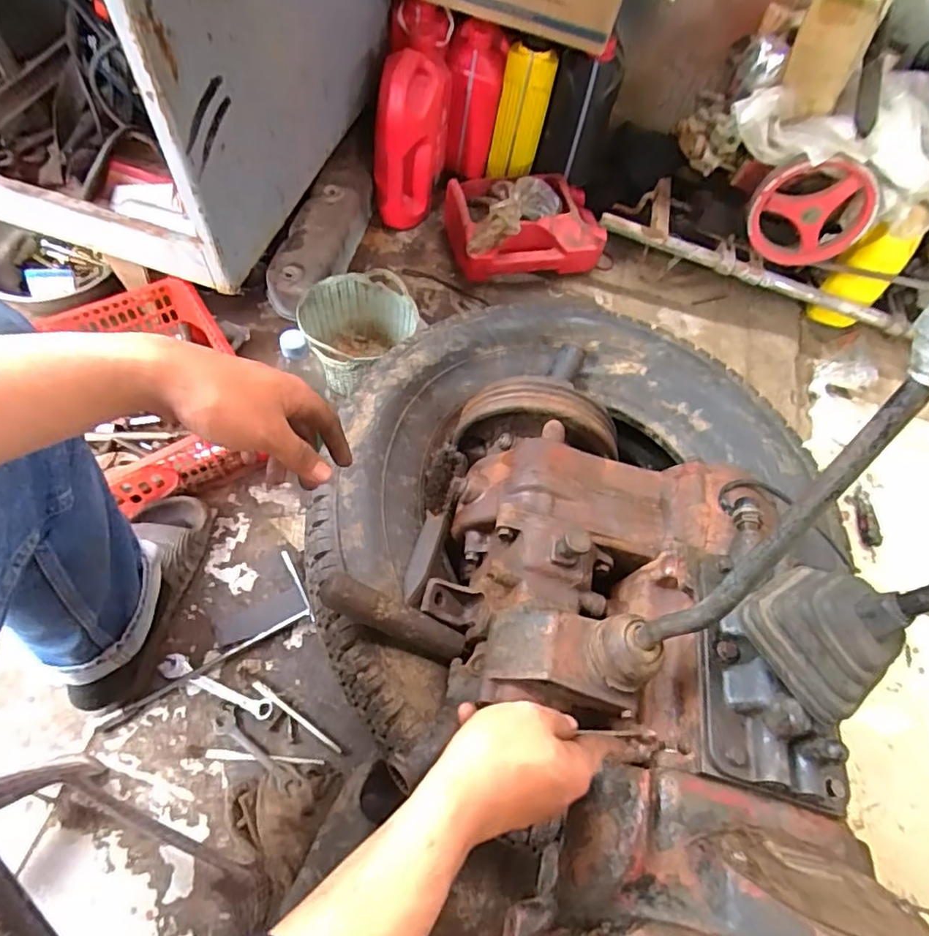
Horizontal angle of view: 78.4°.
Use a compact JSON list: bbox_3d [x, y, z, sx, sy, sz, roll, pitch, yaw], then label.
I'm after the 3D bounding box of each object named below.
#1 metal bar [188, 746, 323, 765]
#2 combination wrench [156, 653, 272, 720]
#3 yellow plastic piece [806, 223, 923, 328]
[{"bbox_3d":[-0.263,0.367,0.720,0.165,0.013,0.013,8,61,-2],"label":"metal bar"},{"bbox_3d":[-0.329,0.289,0.751,0.160,0.012,0.030,24,62,6],"label":"combination wrench"},{"bbox_3d":[0.705,-0.329,1.031,0.105,0.225,0.041,22,62,6],"label":"yellow plastic piece"}]

